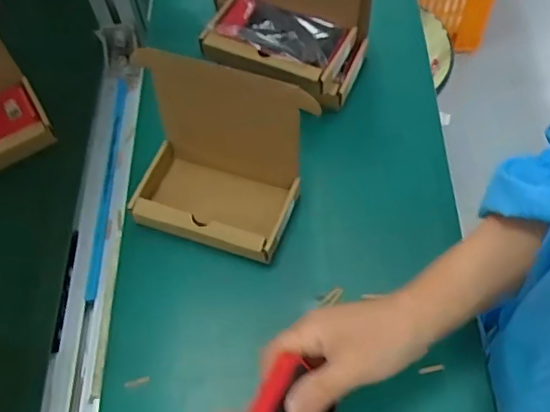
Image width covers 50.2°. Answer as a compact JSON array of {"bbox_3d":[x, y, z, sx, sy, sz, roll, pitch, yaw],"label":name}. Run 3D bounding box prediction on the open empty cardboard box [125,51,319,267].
[{"bbox_3d":[-0.053,-0.027,0.499,0.142,0.157,0.093,16,61,10],"label":"open empty cardboard box"}]

